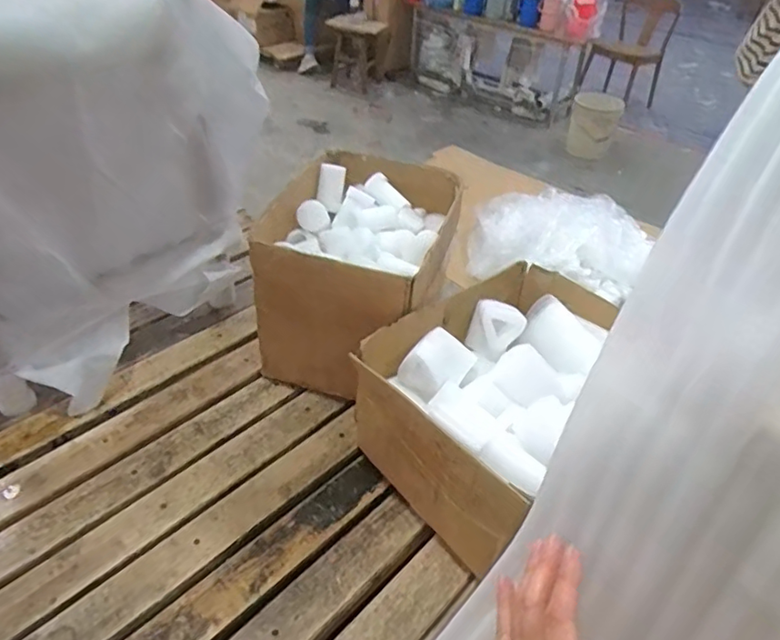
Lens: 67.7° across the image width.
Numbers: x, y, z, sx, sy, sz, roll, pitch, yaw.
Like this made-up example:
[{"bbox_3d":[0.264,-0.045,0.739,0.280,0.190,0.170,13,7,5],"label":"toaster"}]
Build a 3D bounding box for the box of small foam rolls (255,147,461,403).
[{"bbox_3d":[-0.061,-0.096,1.264,0.360,0.338,0.450,11,39,7],"label":"box of small foam rolls"}]

